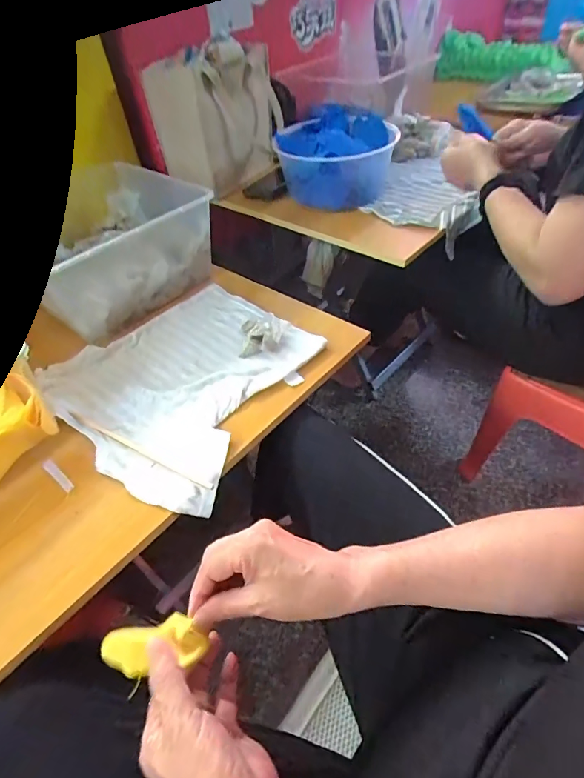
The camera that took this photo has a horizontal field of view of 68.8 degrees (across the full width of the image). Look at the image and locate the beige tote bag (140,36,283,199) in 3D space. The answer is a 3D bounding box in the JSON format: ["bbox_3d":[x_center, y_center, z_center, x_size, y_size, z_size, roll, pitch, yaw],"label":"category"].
[{"bbox_3d":[-0.146,-0.534,0.841,0.178,0.204,0.204,24,54,27],"label":"beige tote bag"}]

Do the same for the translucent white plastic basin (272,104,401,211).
[{"bbox_3d":[0.085,-0.431,0.812,0.207,0.111,0.239,-7,46,-1],"label":"translucent white plastic basin"}]

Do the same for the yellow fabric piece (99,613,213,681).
[{"bbox_3d":[-0.103,0.191,0.321,0.071,0.013,0.038,5,42,-23],"label":"yellow fabric piece"}]

